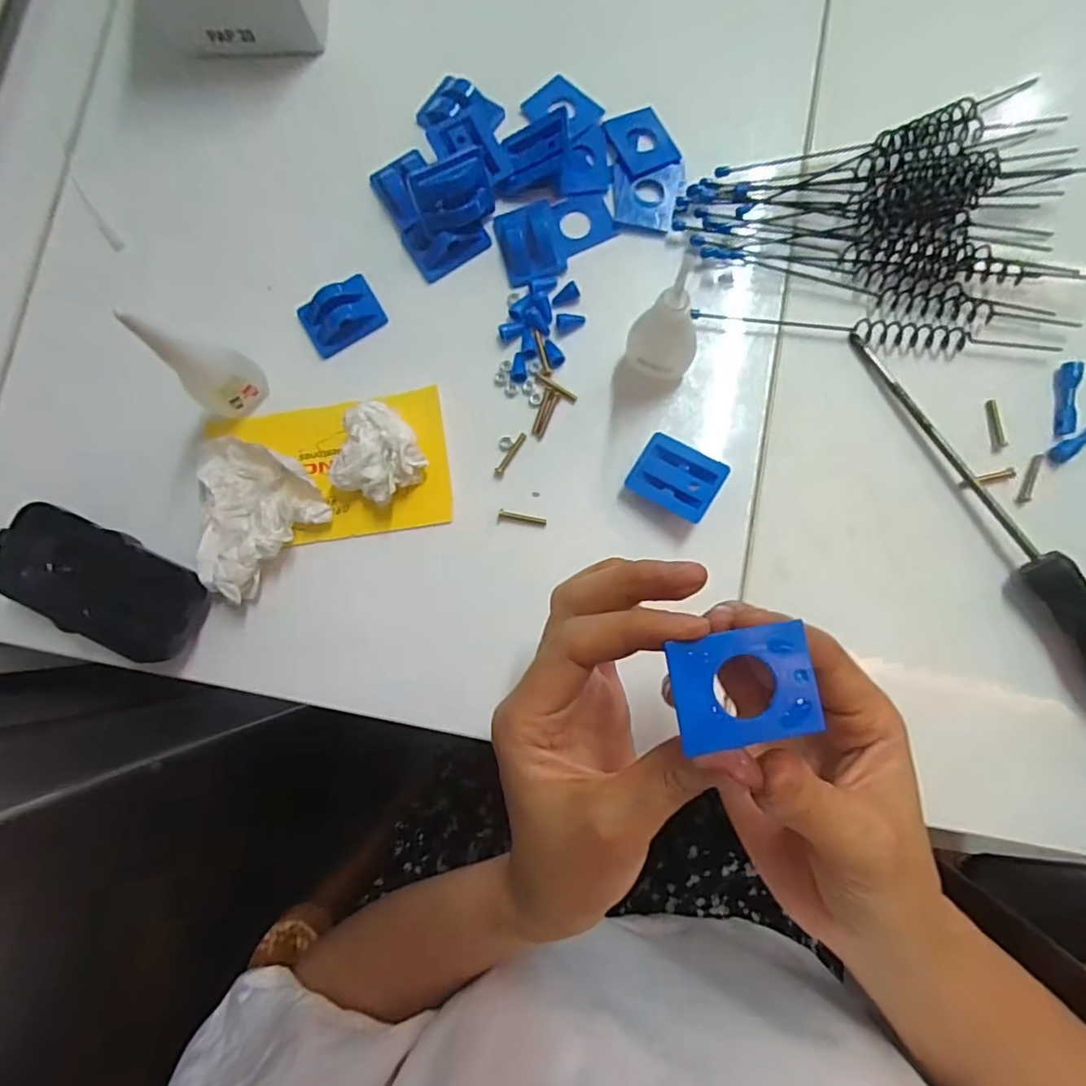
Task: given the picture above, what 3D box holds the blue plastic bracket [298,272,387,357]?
[{"bbox_3d":[-0.115,-0.130,0.327,0.044,0.010,0.031,-33,84,1],"label":"blue plastic bracket"}]

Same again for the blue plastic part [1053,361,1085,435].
[{"bbox_3d":[0.278,-0.077,0.304,0.009,0.007,0.038,5,86,4],"label":"blue plastic part"}]

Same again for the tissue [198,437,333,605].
[{"bbox_3d":[-0.163,-0.020,0.310,0.075,0.028,0.075,39,89,6],"label":"tissue"}]

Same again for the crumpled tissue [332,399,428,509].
[{"bbox_3d":[-0.086,-0.047,0.308,0.043,0.025,0.048,22,87,6],"label":"crumpled tissue"}]

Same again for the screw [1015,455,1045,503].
[{"bbox_3d":[0.254,-0.033,0.298,0.007,0.004,0.027,26,88,6],"label":"screw"}]

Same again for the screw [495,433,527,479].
[{"bbox_3d":[-0.018,-0.048,0.318,0.005,0.004,0.029,34,88,6],"label":"screw"}]

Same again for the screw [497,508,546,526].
[{"bbox_3d":[-0.011,-0.014,0.314,0.026,0.004,0.006,9,86,5],"label":"screw"}]

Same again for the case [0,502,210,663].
[{"bbox_3d":[-0.233,0.020,0.309,0.101,0.033,0.052,25,87,6],"label":"case"}]

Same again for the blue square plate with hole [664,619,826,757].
[{"bbox_3d":[0.056,0.041,0.163,0.039,0.005,0.030,-10,85,3],"label":"blue square plate with hole"}]

